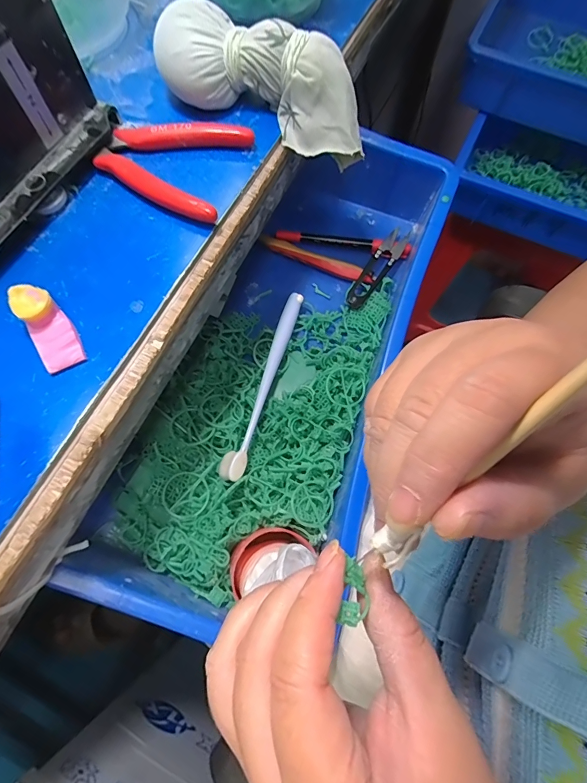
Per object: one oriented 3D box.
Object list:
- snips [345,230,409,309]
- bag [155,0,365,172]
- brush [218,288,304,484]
[{"bbox_3d":[0.086,-0.125,0.395,0.021,0.016,0.105,35,73,11],"label":"snips"},{"bbox_3d":[-0.016,-0.207,0.259,0.148,0.053,0.050,18,71,-11],"label":"bag"},{"bbox_3d":[-0.024,-0.011,0.341,0.020,0.017,0.180,17,71,6],"label":"brush"}]

